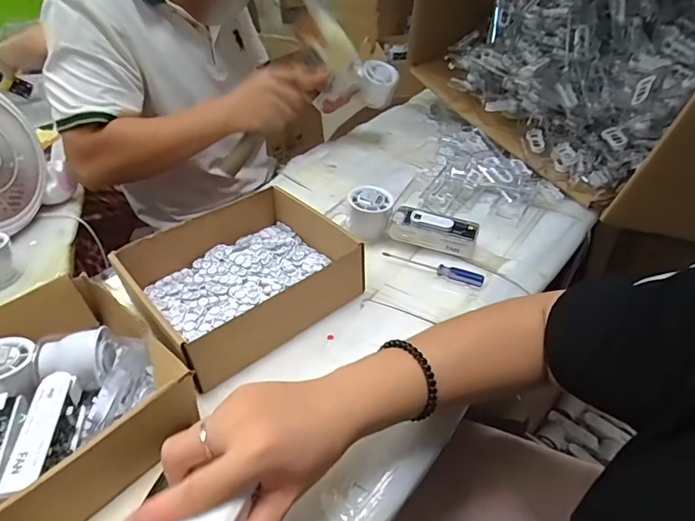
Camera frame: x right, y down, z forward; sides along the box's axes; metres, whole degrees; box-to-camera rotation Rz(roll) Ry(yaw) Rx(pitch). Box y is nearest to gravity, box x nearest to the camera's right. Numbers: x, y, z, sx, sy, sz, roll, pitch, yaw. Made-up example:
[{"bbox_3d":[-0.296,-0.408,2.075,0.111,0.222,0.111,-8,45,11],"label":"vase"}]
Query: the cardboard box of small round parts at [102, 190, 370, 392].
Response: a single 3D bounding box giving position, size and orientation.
[{"bbox_3d":[-0.113,0.015,0.502,0.204,0.070,0.183,-33,47,-29],"label":"cardboard box of small round parts"}]

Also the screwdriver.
[{"bbox_3d":[0.101,0.008,0.544,0.122,0.010,0.017,18,45,25],"label":"screwdriver"}]

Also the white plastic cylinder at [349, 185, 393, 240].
[{"bbox_3d":[0.030,-0.059,0.581,0.054,0.050,0.054,-5,40,0],"label":"white plastic cylinder"}]

